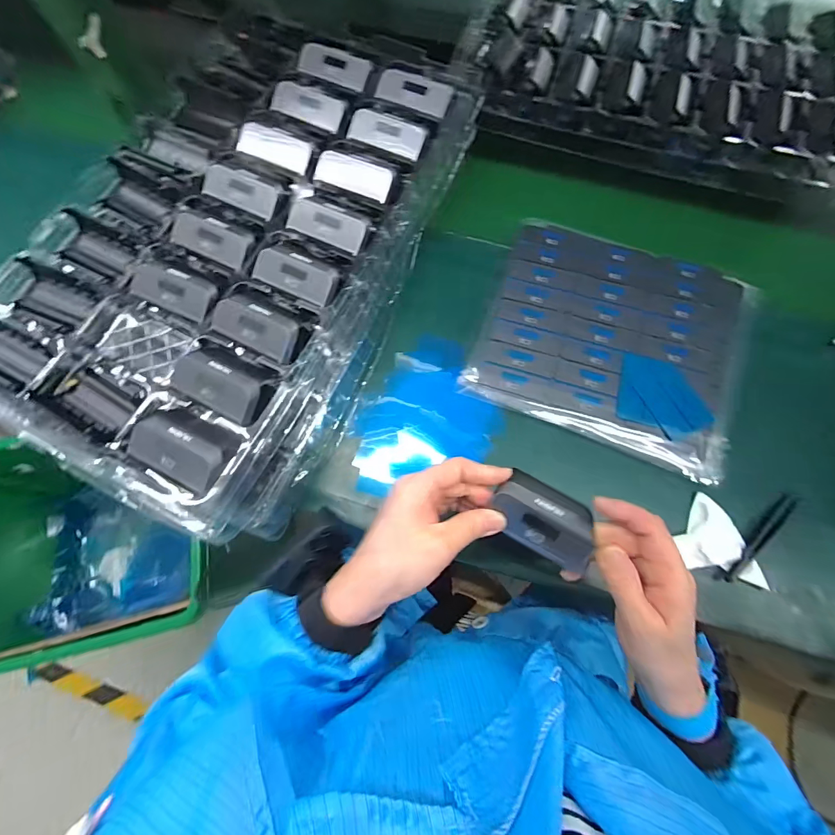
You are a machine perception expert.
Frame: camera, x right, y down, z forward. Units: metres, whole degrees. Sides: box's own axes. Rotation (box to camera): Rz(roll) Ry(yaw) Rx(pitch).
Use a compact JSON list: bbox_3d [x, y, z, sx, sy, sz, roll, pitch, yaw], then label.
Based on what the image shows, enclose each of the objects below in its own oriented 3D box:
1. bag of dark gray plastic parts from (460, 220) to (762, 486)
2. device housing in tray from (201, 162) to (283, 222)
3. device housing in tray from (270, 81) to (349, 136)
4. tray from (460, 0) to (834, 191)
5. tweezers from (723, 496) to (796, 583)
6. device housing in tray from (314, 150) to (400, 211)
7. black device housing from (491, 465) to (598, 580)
[{"bbox_3d":[0.208,-0.086,0.421,0.263,0.020,0.225,22,73,8],"label":"bag of dark gray plastic parts"},{"bbox_3d":[-0.162,-0.212,0.374,0.080,0.010,0.034,27,100,8],"label":"device housing in tray"},{"bbox_3d":[-0.108,-0.310,0.399,0.083,0.004,0.031,24,97,7],"label":"device housing in tray"},{"bbox_3d":[0.335,-0.478,0.556,0.478,0.084,0.298,21,73,8],"label":"tray"},{"bbox_3d":[0.309,0.110,0.361,0.015,0.011,0.093,34,94,11],"label":"tweezers"},{"bbox_3d":[-0.056,-0.225,0.382,0.078,0.023,0.035,26,99,10],"label":"device housing in tray"},{"bbox_3d":[0.090,0.070,0.283,0.072,0.019,0.046,30,75,10],"label":"black device housing"}]

